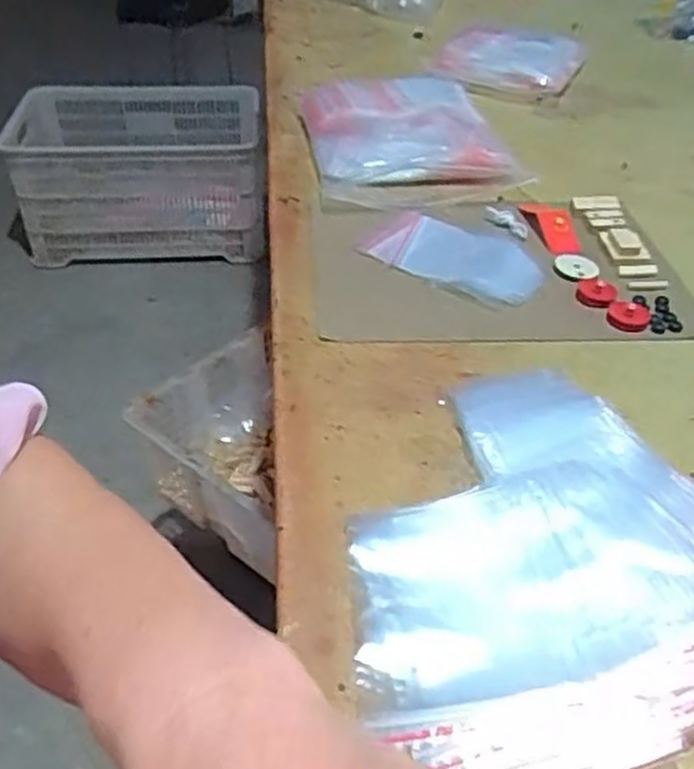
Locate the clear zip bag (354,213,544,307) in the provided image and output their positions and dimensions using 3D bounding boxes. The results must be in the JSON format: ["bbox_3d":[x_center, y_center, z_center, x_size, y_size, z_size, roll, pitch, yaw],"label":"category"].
[{"bbox_3d":[0.084,-0.103,0.590,0.143,0.011,0.086,26,44,26],"label":"clear zip bag"}]

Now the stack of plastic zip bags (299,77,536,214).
[{"bbox_3d":[0.048,-0.244,0.737,0.177,0.052,0.228,-7,40,-12],"label":"stack of plastic zip bags"}]

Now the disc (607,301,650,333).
[{"bbox_3d":[0.201,-0.049,0.536,0.028,0.007,0.032,17,41,17],"label":"disc"}]

